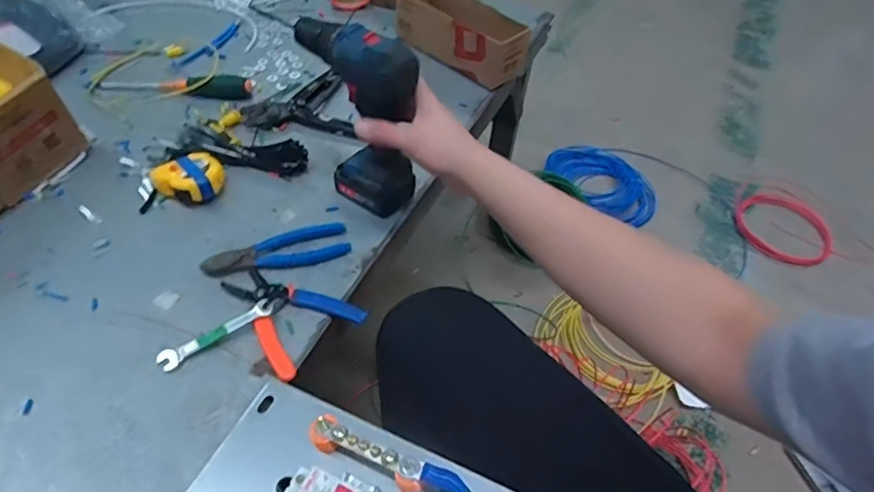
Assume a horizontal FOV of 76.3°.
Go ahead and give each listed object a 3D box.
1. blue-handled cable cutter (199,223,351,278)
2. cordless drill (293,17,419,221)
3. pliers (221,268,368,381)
[{"bbox_3d":[-0.185,0.005,0.645,0.161,0.018,0.047,-12,50,-12],"label":"blue-handled cable cutter"},{"bbox_3d":[-0.092,-0.156,0.658,0.074,0.215,0.147,-28,55,-24],"label":"cordless drill"},{"bbox_3d":[-0.163,0.065,0.592,0.139,0.017,0.103,34,56,25],"label":"pliers"}]

